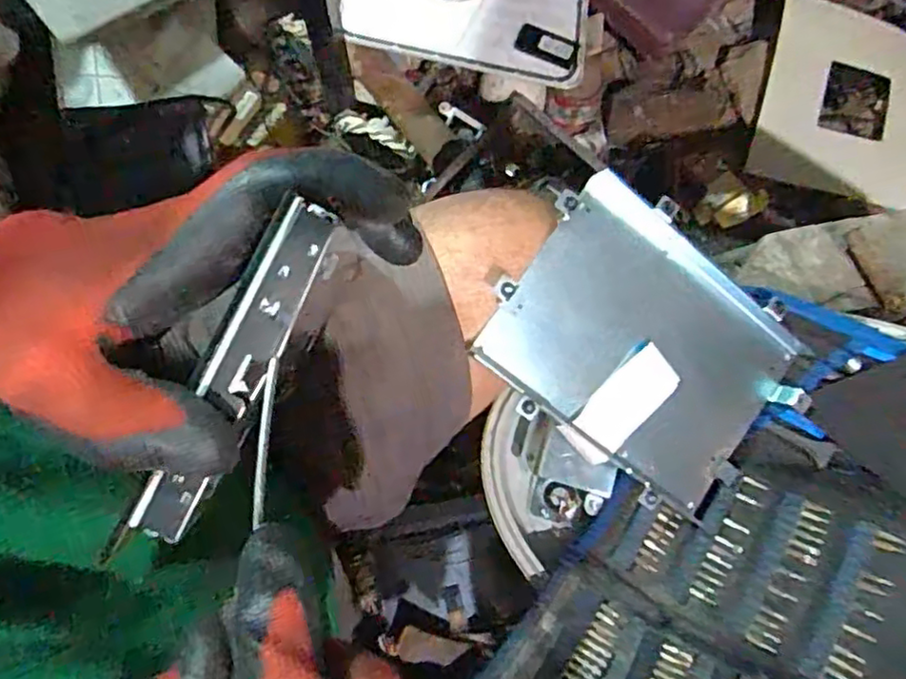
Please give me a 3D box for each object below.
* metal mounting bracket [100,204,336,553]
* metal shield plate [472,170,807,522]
[{"bbox_3d":[-0.072,0.015,0.217,0.019,0.012,0.124,28,91,5],"label":"metal mounting bracket"},{"bbox_3d":[0.127,0.011,0.429,0.210,0.018,0.148,38,88,-14],"label":"metal shield plate"}]

